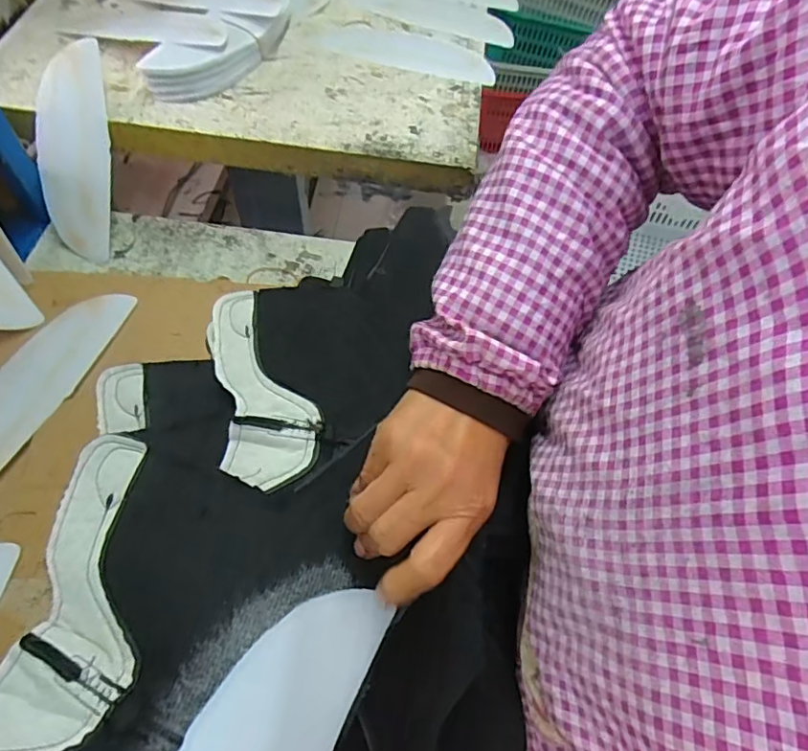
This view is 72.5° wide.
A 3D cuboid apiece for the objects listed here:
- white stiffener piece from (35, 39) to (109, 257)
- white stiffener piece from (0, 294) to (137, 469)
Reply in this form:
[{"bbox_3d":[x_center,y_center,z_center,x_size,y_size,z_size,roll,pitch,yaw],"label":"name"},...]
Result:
[{"bbox_3d":[-0.334,-0.227,0.557,0.068,0.011,0.215,-2,92,-6],"label":"white stiffener piece"},{"bbox_3d":[-0.314,0.007,0.463,0.068,0.010,0.214,22,60,9],"label":"white stiffener piece"}]

